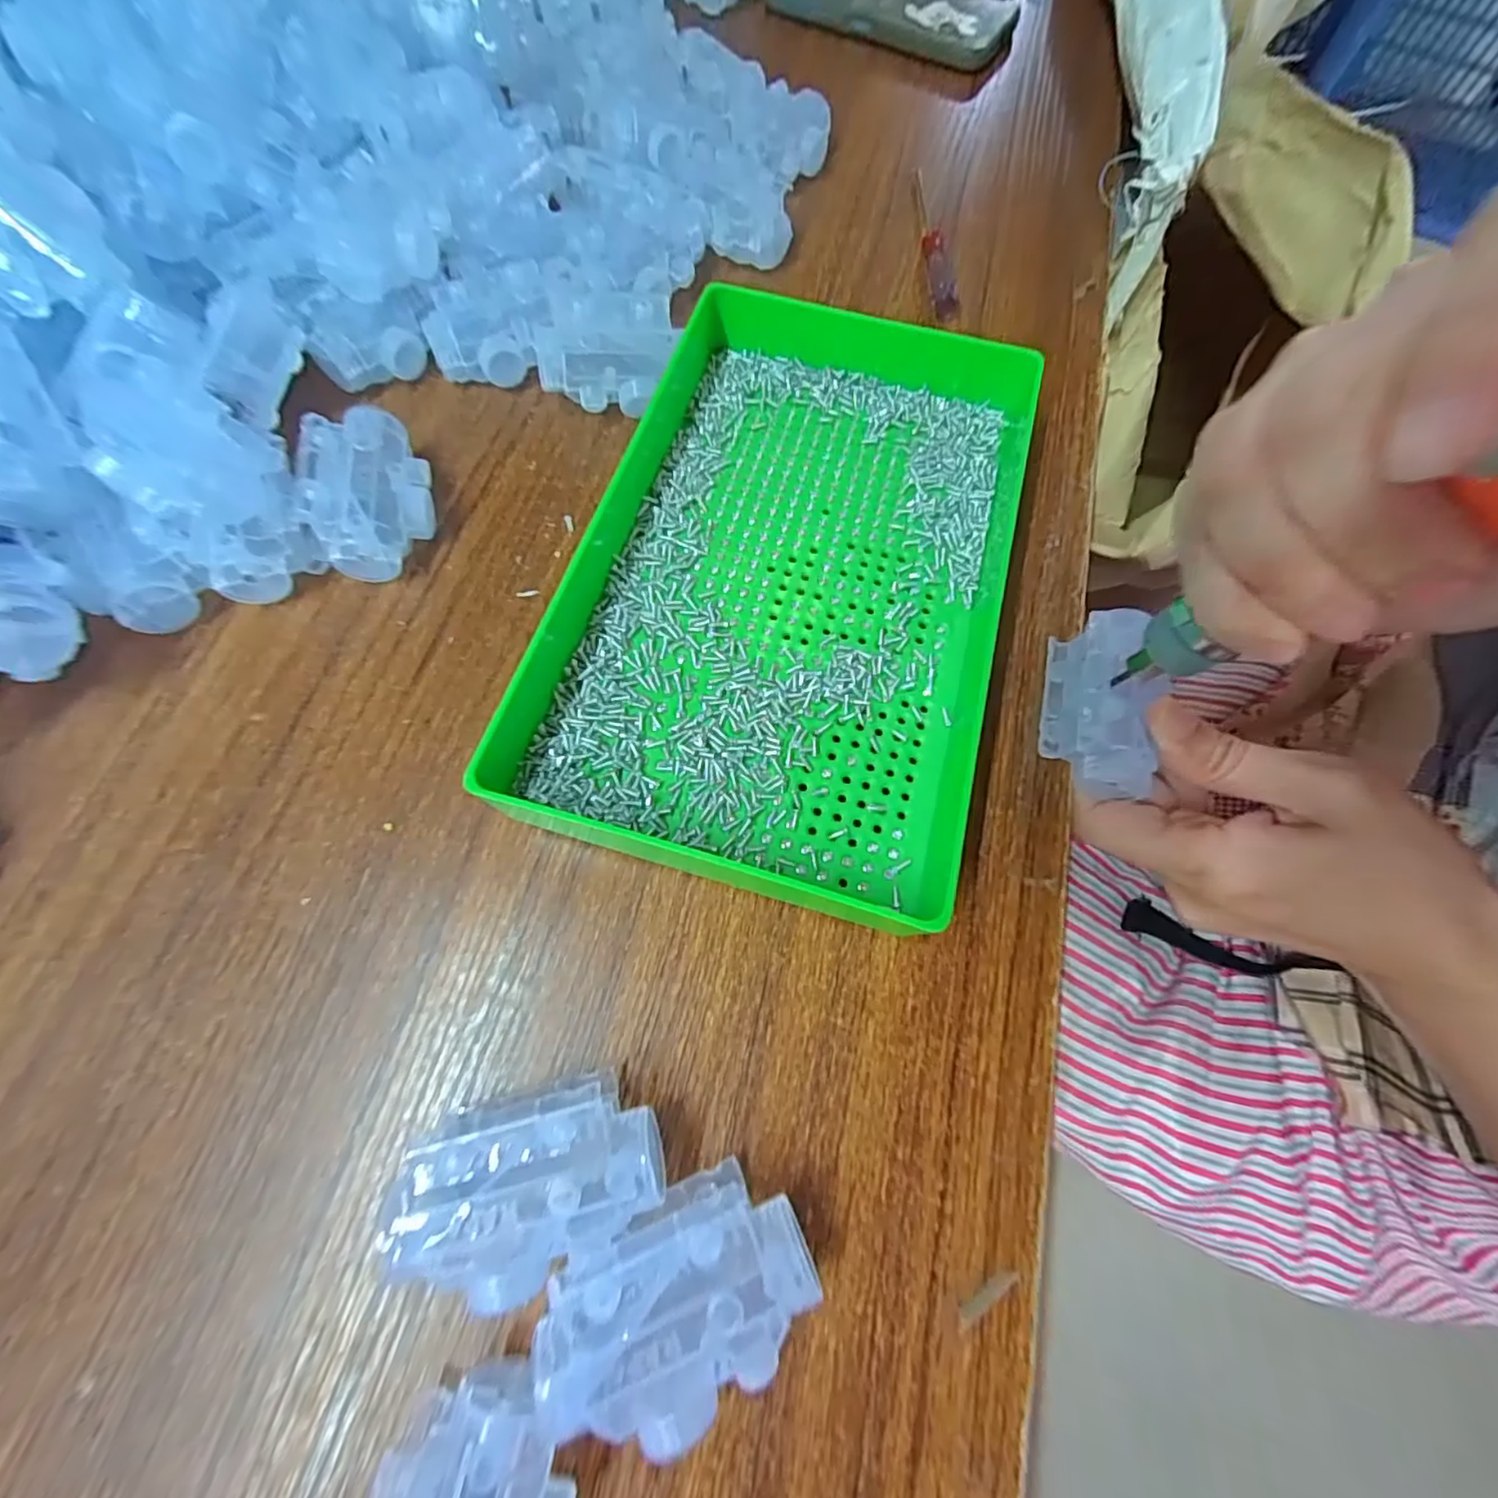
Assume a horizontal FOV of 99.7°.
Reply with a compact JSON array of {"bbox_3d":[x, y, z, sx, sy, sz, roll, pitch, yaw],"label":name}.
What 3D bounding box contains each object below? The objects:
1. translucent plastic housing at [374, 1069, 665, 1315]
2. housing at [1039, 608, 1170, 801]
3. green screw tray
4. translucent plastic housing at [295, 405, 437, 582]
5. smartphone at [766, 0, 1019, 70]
[{"bbox_3d":[-0.060,0.118,0.172,0.070,0.028,0.044,-13,70,-8],"label":"translucent plastic housing"},{"bbox_3d":[0.129,-0.017,0.231,0.029,0.028,0.067,14,68,3],"label":"housing"},{"bbox_3d":[0.016,-0.069,0.247,0.169,0.037,0.246,18,69,4],"label":"green screw tray"},{"bbox_3d":[-0.152,-0.103,0.256,0.042,0.032,0.063,-19,71,-10],"label":"translucent plastic housing"},{"bbox_3d":[0.099,-0.522,0.438,0.170,0.011,0.079,28,70,8],"label":"smartphone"}]

